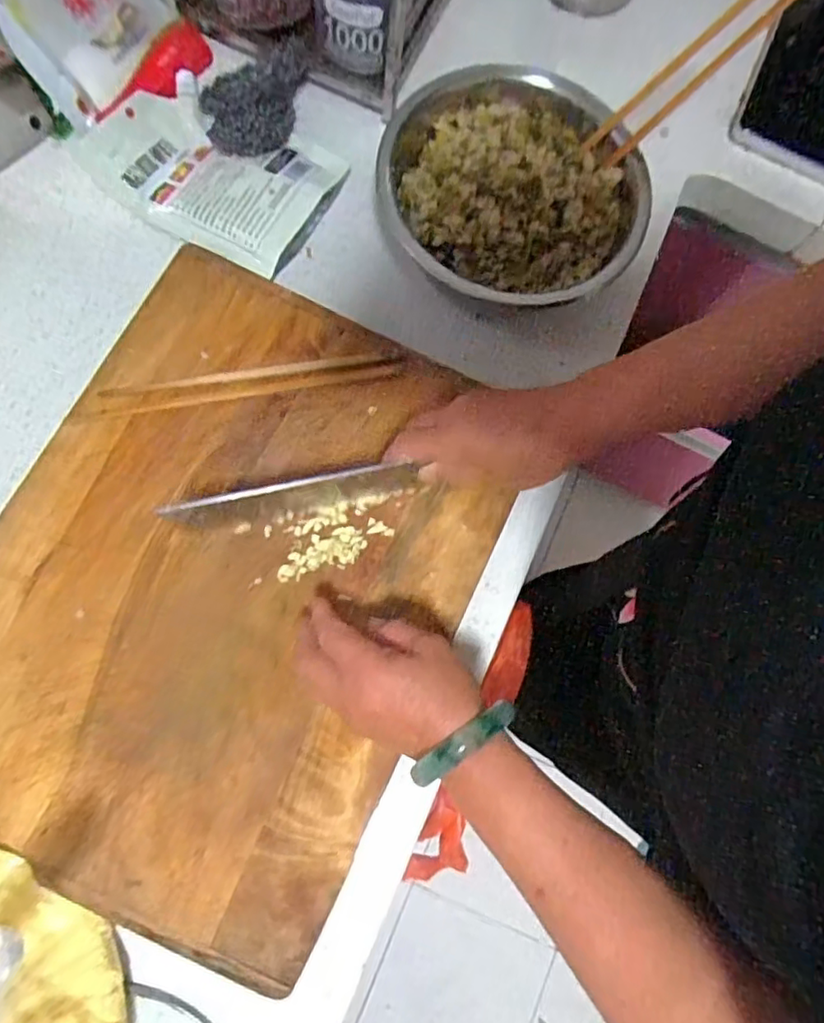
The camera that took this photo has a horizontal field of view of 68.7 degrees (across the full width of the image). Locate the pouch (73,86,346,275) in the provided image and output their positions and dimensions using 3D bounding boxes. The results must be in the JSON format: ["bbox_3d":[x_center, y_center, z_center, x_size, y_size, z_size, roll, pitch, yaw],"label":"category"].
[{"bbox_3d":[-0.181,-0.297,0.529,0.207,0.033,0.127,23,77,0],"label":"pouch"}]

